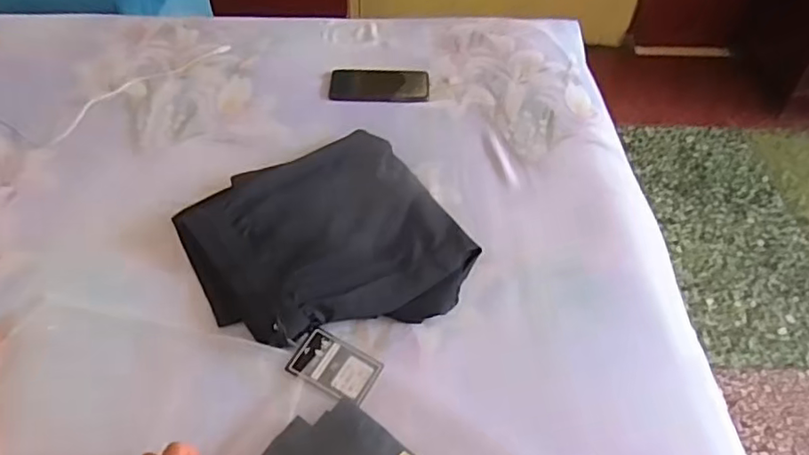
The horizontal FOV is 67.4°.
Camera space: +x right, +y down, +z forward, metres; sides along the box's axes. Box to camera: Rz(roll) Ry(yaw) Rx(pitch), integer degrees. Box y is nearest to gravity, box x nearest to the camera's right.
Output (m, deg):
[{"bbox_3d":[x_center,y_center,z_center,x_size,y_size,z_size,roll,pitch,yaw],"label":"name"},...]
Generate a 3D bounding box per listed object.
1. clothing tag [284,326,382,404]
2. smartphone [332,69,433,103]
[{"bbox_3d":[-0.072,0.144,0.629,0.087,0.005,0.057,24,50,16],"label":"clothing tag"},{"bbox_3d":[-0.039,-0.222,0.950,0.152,0.013,0.076,3,48,-2],"label":"smartphone"}]

